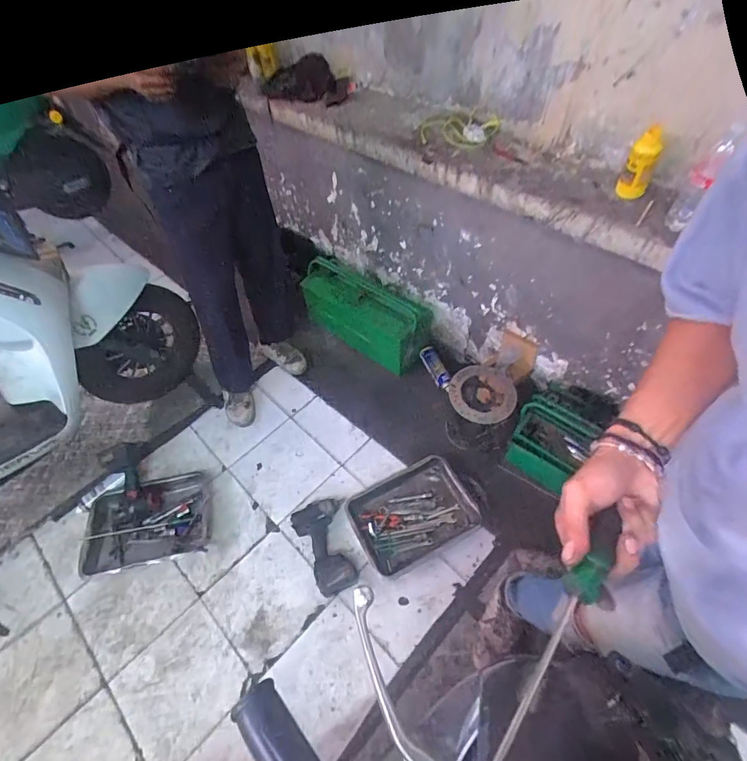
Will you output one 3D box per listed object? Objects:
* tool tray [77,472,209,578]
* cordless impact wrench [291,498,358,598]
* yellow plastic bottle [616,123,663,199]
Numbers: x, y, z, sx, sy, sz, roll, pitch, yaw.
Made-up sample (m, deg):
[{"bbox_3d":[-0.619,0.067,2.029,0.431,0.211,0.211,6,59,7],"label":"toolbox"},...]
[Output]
[{"bbox_3d":[-0.751,0.474,1.374,0.390,0.071,0.300,-16,54,-8],"label":"tool tray"},{"bbox_3d":[-0.150,0.514,1.306,0.161,0.077,0.293,-22,55,-12],"label":"cordless impact wrench"},{"bbox_3d":[0.627,-0.504,0.966,0.062,0.155,0.048,24,59,20],"label":"yellow plastic bottle"}]

